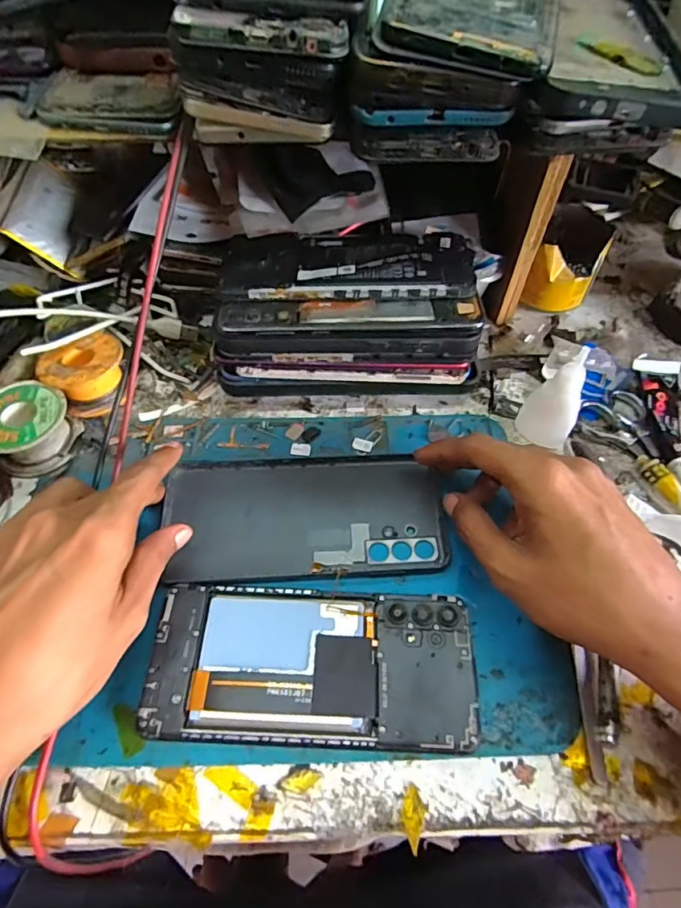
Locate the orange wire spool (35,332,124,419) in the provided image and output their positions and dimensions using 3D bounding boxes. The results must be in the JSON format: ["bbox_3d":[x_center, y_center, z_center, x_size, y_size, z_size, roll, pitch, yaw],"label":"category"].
[{"bbox_3d":[-0.169,-0.052,0.341,0.051,0.033,0.048,0,57,-1],"label":"orange wire spool"}]

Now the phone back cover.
[{"bbox_3d":[-0.020,0.036,0.300,0.159,0.006,0.076,-2,56,-3],"label":"phone back cover"}]

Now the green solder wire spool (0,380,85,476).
[{"bbox_3d":[-0.197,-0.016,0.320,0.052,0.030,0.051,0,57,-1],"label":"green solder wire spool"}]

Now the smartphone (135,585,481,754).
[{"bbox_3d":[-0.014,0.103,0.252,0.156,0.011,0.071,2,56,1],"label":"smartphone"}]

